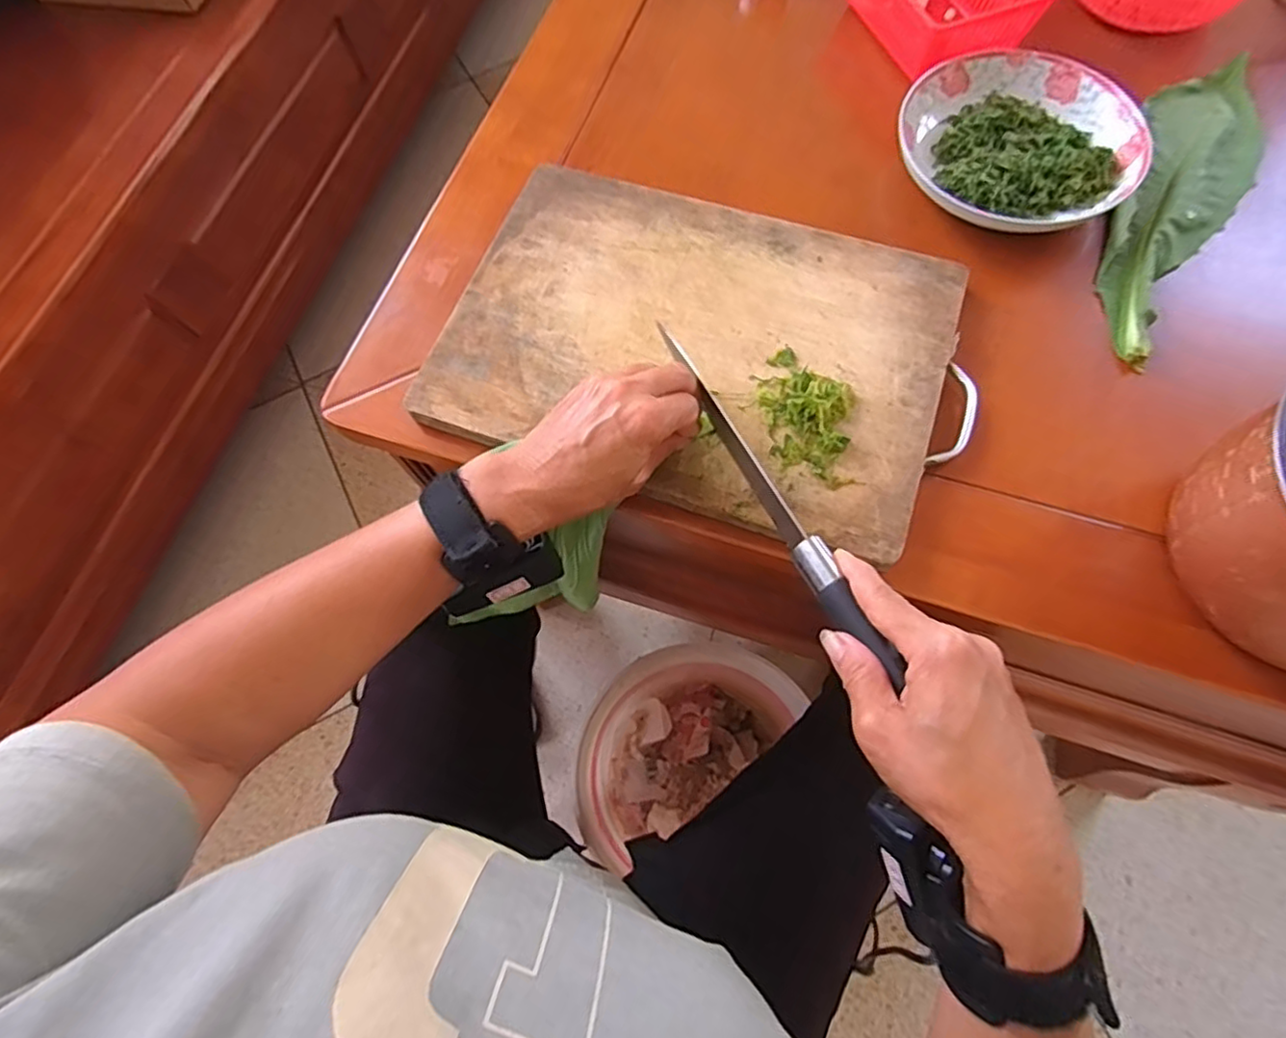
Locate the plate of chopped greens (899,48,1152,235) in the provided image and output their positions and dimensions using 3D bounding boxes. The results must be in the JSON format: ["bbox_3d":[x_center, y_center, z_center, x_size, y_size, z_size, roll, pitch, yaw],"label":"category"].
[{"bbox_3d":[0.282,-0.289,0.494,0.160,0.036,0.161,-1,69,2],"label":"plate of chopped greens"}]

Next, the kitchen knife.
[{"bbox_3d":[0.062,-0.027,0.363,0.017,0.031,0.262,-25,62,-6],"label":"kitchen knife"}]

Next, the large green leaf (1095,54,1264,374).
[{"bbox_3d":[0.406,-0.238,0.481,0.085,0.012,0.306,24,72,12],"label":"large green leaf"}]

